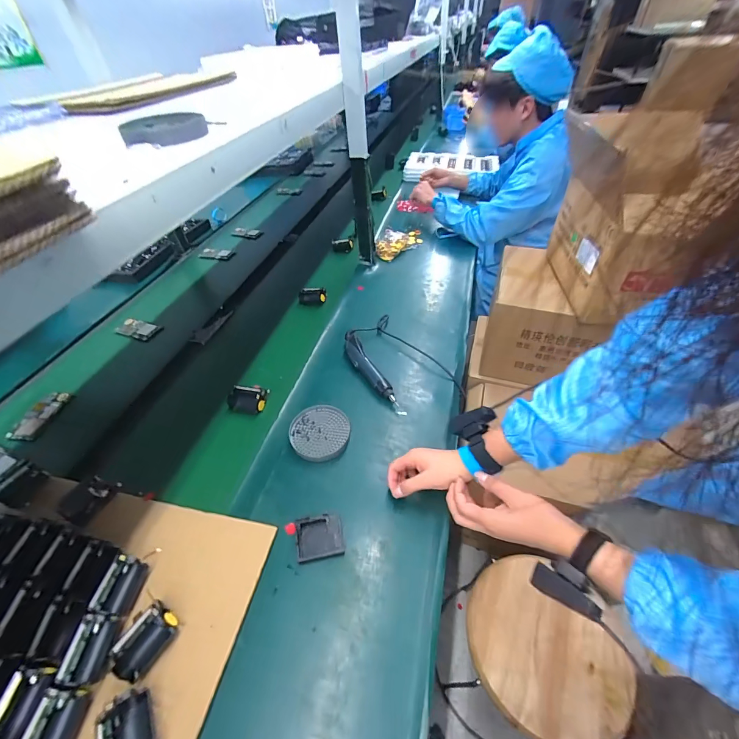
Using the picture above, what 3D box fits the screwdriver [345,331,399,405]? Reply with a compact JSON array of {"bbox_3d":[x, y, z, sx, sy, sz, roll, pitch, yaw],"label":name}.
[{"bbox_3d":[-0.009,-0.007,0.771,0.050,0.032,0.244,-20,51,-18],"label":"screwdriver"}]

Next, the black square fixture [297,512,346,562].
[{"bbox_3d":[-0.078,0.262,0.533,0.071,0.010,0.063,-9,48,-9],"label":"black square fixture"}]

